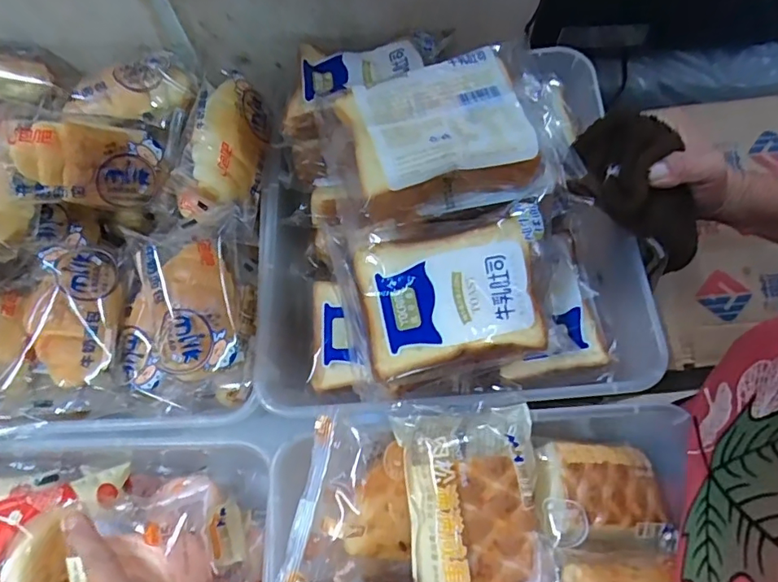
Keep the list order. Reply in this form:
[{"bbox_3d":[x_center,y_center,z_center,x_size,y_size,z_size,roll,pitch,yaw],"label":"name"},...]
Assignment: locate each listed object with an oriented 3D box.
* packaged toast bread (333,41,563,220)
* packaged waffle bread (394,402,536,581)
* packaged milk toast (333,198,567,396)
[{"bbox_3d":[0.034,-0.087,0.309,0.120,0.056,0.075,-10,71,-3],"label":"packaged toast bread"},{"bbox_3d":[0.052,0.130,0.294,0.082,0.025,0.129,-6,71,-1],"label":"packaged waffle bread"},{"bbox_3d":[0.038,0.003,0.316,0.120,0.030,0.092,-11,96,5],"label":"packaged milk toast"}]

